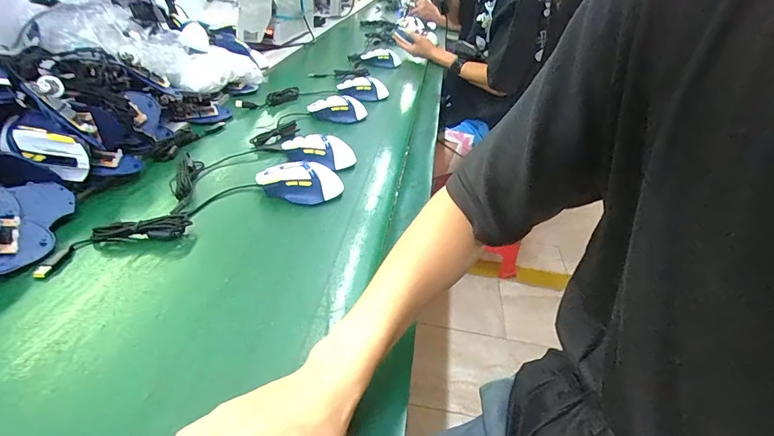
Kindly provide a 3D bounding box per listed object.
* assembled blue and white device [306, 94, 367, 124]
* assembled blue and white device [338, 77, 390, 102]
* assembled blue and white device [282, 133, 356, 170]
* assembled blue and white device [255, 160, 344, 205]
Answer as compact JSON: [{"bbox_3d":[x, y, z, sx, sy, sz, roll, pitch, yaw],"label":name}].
[{"bbox_3d":[-0.100,-0.226,0.842,0.123,0.038,0.058,3,34,-7],"label":"assembled blue and white device"},{"bbox_3d":[-0.056,-0.306,0.974,0.124,0.039,0.054,3,33,-7],"label":"assembled blue and white device"},{"bbox_3d":[-0.112,-0.109,0.673,0.117,0.041,0.062,-4,36,-17],"label":"assembled blue and white device"},{"bbox_3d":[-0.126,-0.053,0.591,0.117,0.042,0.062,7,34,-2],"label":"assembled blue and white device"}]

